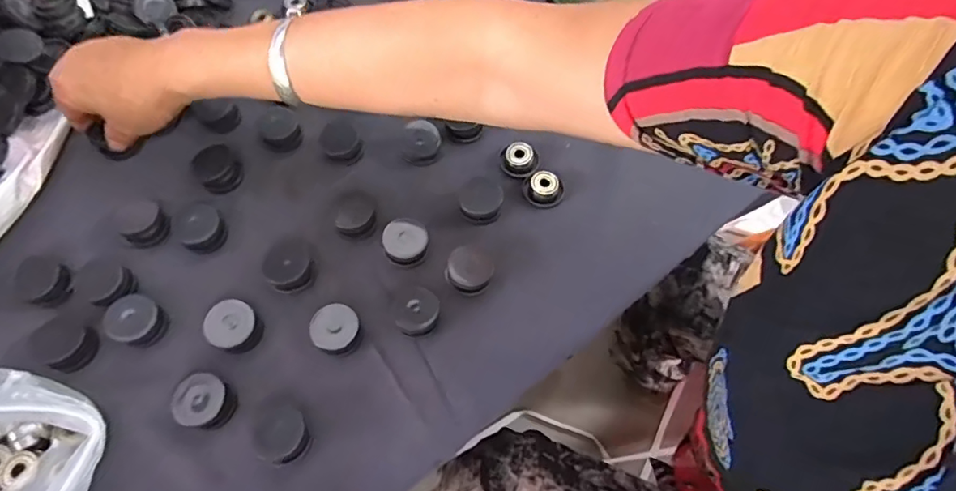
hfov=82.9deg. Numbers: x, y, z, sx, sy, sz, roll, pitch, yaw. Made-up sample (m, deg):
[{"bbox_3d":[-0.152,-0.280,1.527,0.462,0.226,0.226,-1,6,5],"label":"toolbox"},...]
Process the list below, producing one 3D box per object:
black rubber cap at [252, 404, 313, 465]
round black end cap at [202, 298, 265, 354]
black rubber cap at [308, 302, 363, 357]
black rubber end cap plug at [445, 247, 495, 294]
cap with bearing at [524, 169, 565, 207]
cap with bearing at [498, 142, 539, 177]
[{"bbox_3d":[-0.122,0.118,0.338,0.030,0.016,0.032,1,62,-1],"label":"black rubber cap"},{"bbox_3d":[-0.166,0.055,0.368,0.030,0.022,0.032,1,62,-1],"label":"round black end cap"},{"bbox_3d":[-0.097,0.058,0.371,0.030,0.019,0.032,1,62,-1],"label":"black rubber cap"},{"bbox_3d":[-0.006,0.017,0.398,0.033,0.008,0.036,1,62,-1],"label":"black rubber end cap plug"},{"bbox_3d":[0.053,-0.046,0.429,0.031,0.010,0.026,0,62,-2],"label":"cap with bearing"},{"bbox_3d":[0.033,-0.070,0.441,0.029,0.013,0.024,26,64,12],"label":"cap with bearing"}]

